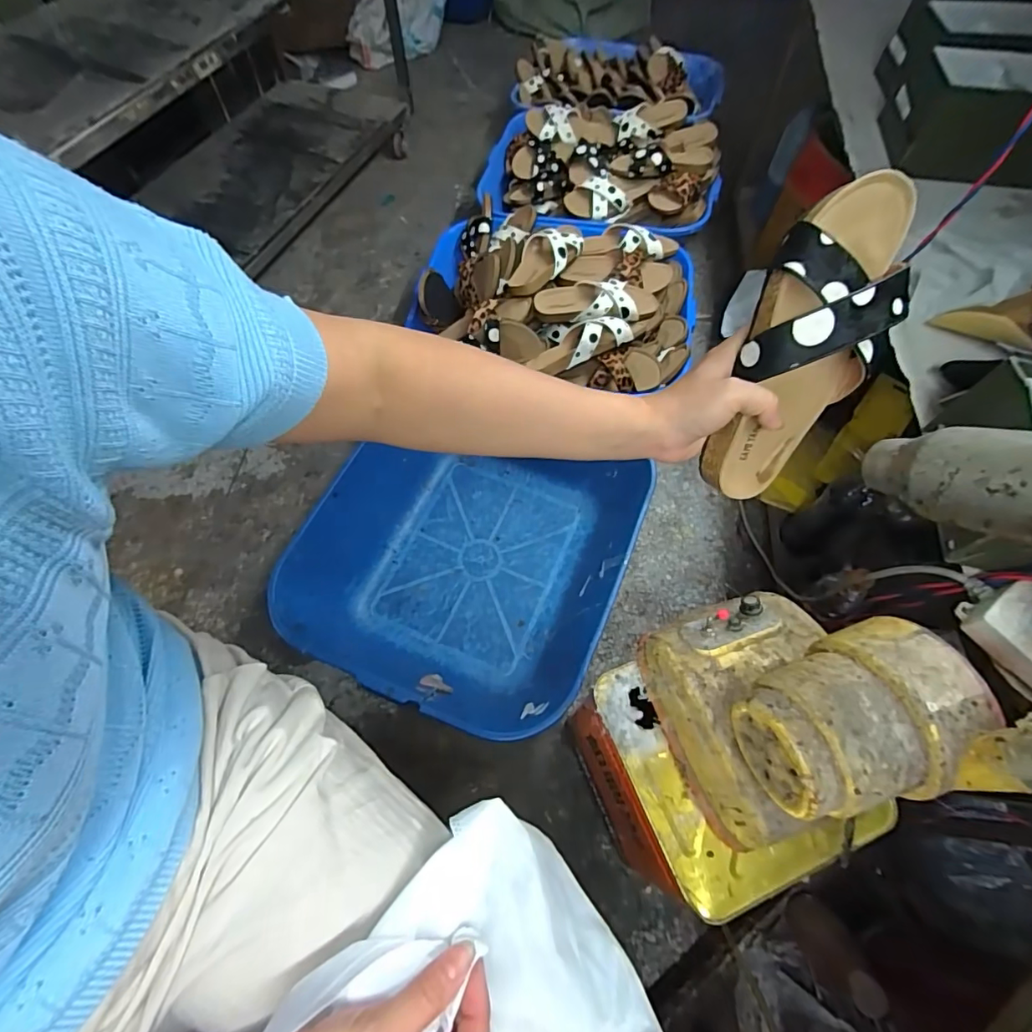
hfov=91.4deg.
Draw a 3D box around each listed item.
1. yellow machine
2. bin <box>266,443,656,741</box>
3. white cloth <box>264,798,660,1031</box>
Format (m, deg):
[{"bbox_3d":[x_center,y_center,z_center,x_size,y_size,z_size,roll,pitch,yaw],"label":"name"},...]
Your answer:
[{"bbox_3d":[0.243,0.163,0.452,0.175,0.201,0.206,-19,64,-10],"label":"yellow machine"},{"bbox_3d":[-0.079,0.069,0.915,0.507,0.181,0.537,22,65,11],"label":"bin"},{"bbox_3d":[-0.009,0.290,0.303,0.173,0.110,0.146,40,70,19],"label":"white cloth"}]

